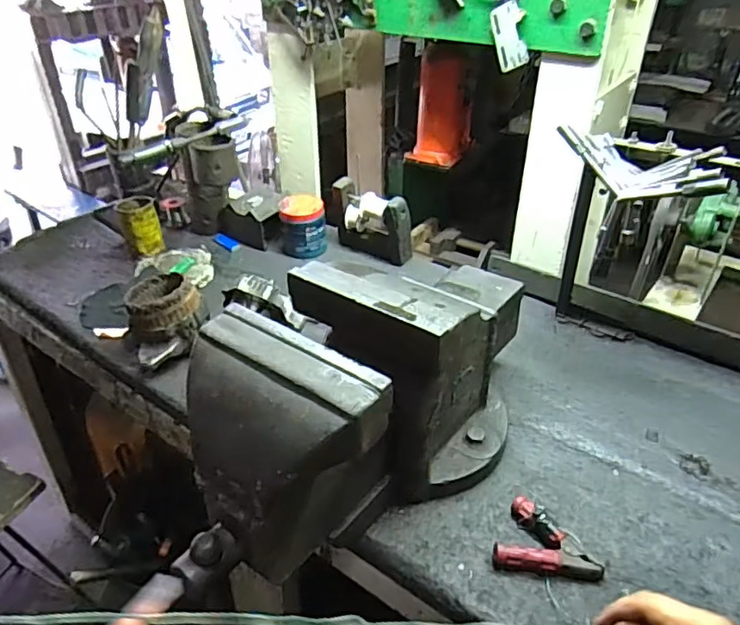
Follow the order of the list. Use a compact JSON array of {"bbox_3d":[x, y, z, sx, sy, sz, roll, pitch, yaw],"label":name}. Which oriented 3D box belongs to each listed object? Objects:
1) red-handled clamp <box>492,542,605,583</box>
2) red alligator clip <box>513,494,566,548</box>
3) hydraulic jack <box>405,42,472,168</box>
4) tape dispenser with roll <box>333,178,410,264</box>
[{"bbox_3d":[0.195,0.273,0.625,0.117,0.023,0.024,5,35,7],"label":"red-handled clamp"},{"bbox_3d":[0.195,0.244,0.665,0.025,0.026,0.072,-21,40,-27],"label":"red alligator clip"},{"bbox_3d":[0.166,-0.477,1.312,0.135,0.245,0.103,10,36,15],"label":"hydraulic jack"},{"bbox_3d":[0.005,-0.178,1.167,0.174,0.141,0.068,28,43,34],"label":"tape dispenser with roll"}]

